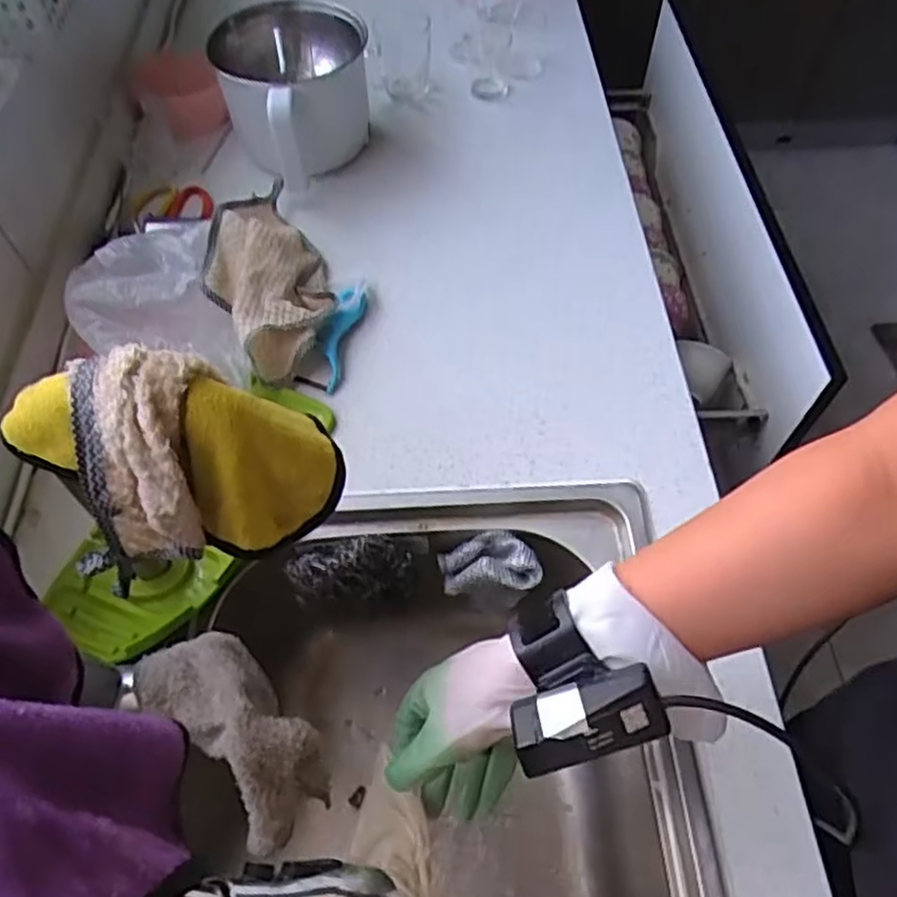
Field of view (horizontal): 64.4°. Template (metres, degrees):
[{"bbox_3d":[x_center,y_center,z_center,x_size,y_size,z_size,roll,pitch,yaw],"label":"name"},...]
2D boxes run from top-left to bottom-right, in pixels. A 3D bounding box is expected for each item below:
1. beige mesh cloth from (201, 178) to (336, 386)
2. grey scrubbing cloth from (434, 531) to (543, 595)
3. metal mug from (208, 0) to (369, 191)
[{"bbox_3d":[-0.171,-0.175,0.680,0.099,0.079,0.249,-12,57,-6],"label":"beige mesh cloth"},{"bbox_3d":[0.033,0.091,0.578,0.084,0.016,0.045,-10,53,22],"label":"grey scrubbing cloth"},{"bbox_3d":[-0.160,-0.363,0.758,0.145,0.133,0.160,-4,57,-1],"label":"metal mug"}]

